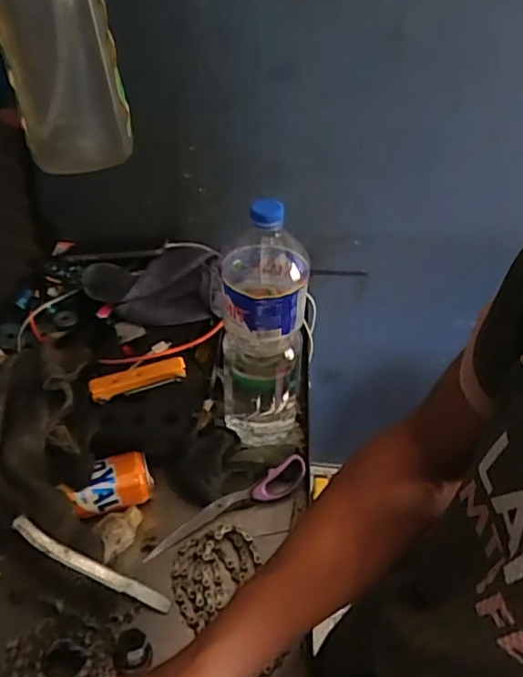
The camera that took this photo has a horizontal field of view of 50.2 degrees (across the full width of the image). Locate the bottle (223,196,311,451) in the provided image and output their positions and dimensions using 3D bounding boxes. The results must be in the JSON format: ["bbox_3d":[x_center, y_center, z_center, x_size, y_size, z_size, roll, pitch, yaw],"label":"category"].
[{"bbox_3d":[0.008,-0.005,0.615,0.101,0.307,0.091,3,43,-3],"label":"bottle"}]

